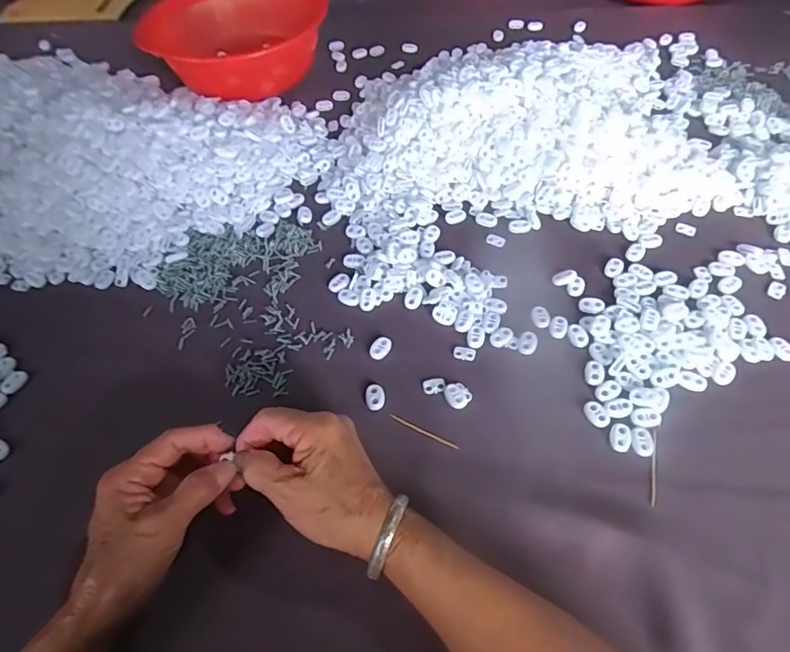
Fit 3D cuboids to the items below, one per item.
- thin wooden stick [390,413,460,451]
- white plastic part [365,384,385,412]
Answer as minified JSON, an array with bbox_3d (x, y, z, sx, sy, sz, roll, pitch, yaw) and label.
[{"bbox_3d":[0.023,0.085,0.408,0.060,0.004,0.005,22,59,18],"label":"thin wooden stick"},{"bbox_3d":[-0.017,0.060,0.422,0.015,0.006,0.023,-6,54,-1],"label":"white plastic part"}]

